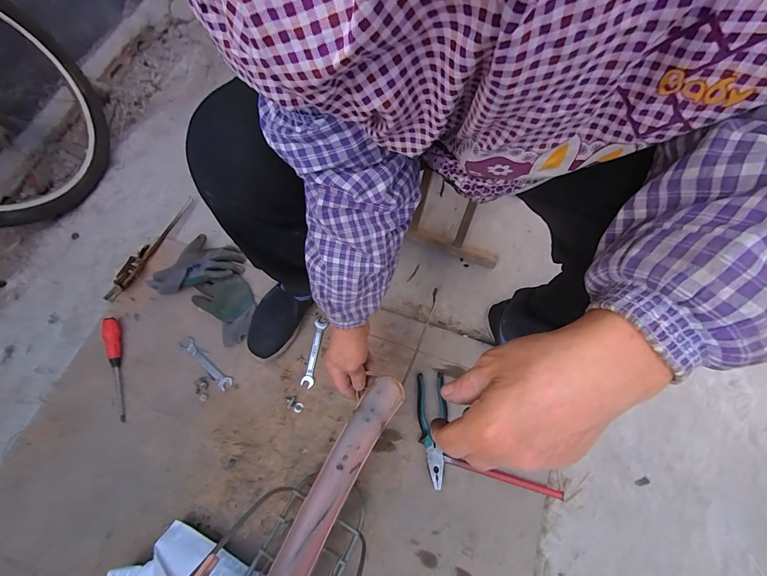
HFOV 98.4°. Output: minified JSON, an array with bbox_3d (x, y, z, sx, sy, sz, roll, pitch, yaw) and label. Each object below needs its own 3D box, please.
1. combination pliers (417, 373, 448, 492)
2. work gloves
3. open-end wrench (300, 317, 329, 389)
[{"bbox_3d":[0.093,0.262,0.626,0.054,0.020,0.195,0,67,3],"label":"combination pliers"},{"bbox_3d":[-0.386,-0.009,0.769,0.286,0.044,0.181,32,72,15],"label":"work gloves"},{"bbox_3d":[-0.147,0.134,0.705,0.027,0.006,0.146,7,68,6],"label":"open-end wrench"}]

